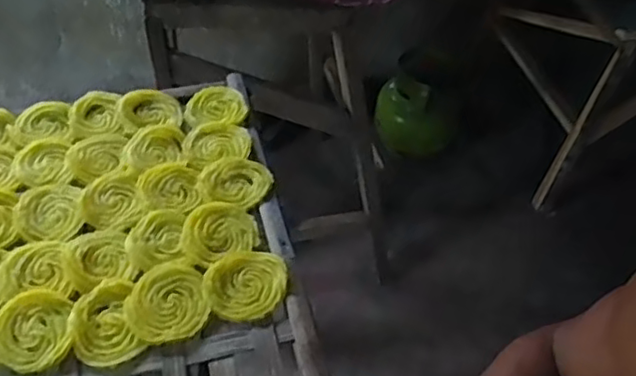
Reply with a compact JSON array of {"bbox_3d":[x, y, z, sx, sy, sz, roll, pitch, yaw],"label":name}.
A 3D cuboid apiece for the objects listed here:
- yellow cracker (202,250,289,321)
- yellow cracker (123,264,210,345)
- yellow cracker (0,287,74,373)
[{"bbox_3d":[-0.068,0.088,0.612,0.076,0.012,0.070,4,48,-1],"label":"yellow cracker"},{"bbox_3d":[-0.139,0.104,0.594,0.070,0.008,0.073,2,48,-2],"label":"yellow cracker"},{"bbox_3d":[-0.251,0.122,0.573,0.064,0.008,0.075,-7,49,-11],"label":"yellow cracker"}]

